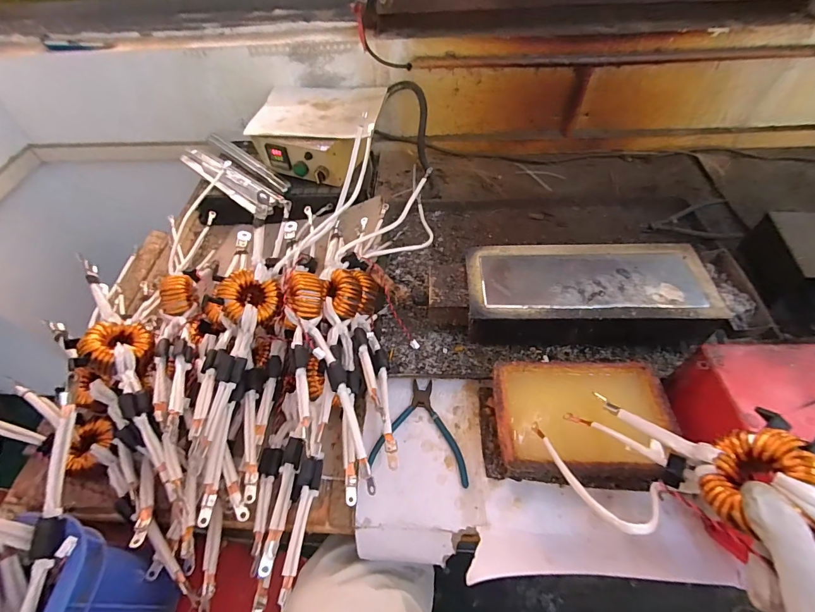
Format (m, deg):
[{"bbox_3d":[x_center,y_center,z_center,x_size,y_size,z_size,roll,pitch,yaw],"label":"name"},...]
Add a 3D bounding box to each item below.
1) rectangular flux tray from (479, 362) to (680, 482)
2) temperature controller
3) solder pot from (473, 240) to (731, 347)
[{"bbox_3d":[0.206,0.144,0.485,0.215,0.070,0.137,1,53,5],"label":"rectangular flux tray"},{"bbox_3d":[-0.185,-0.370,0.823,0.251,0.086,0.231,10,54,11],"label":"temperature controller"},{"bbox_3d":[0.264,-0.014,0.592,0.346,0.089,0.160,-1,52,3],"label":"solder pot"}]

